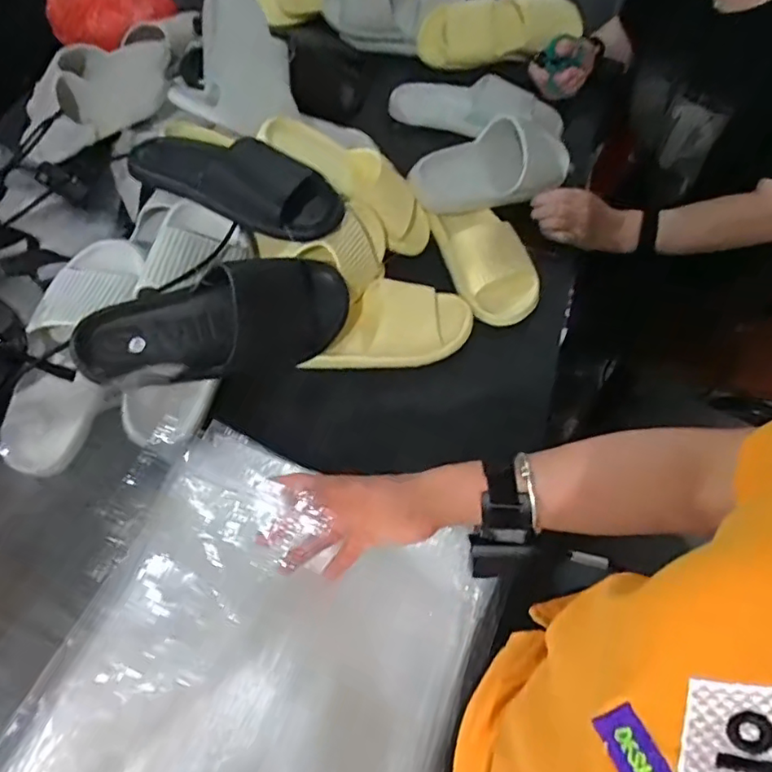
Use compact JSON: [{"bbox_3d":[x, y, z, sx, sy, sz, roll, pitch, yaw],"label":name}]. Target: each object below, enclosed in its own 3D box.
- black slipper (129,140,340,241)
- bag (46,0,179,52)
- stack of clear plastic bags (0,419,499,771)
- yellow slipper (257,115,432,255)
[{"bbox_3d":[-0.182,-0.248,0.681,0.275,0.059,0.101,25,62,16],"label":"black slipper"},{"bbox_3d":[-0.524,-0.704,1.087,0.303,0.100,0.127,12,59,25],"label":"bag"},{"bbox_3d":[-0.094,0.272,0.484,0.362,0.058,0.400,19,61,13],"label":"stack of clear plastic bags"},{"bbox_3d":[-0.046,-0.275,0.772,0.249,0.064,0.092,36,65,0],"label":"yellow slipper"}]

